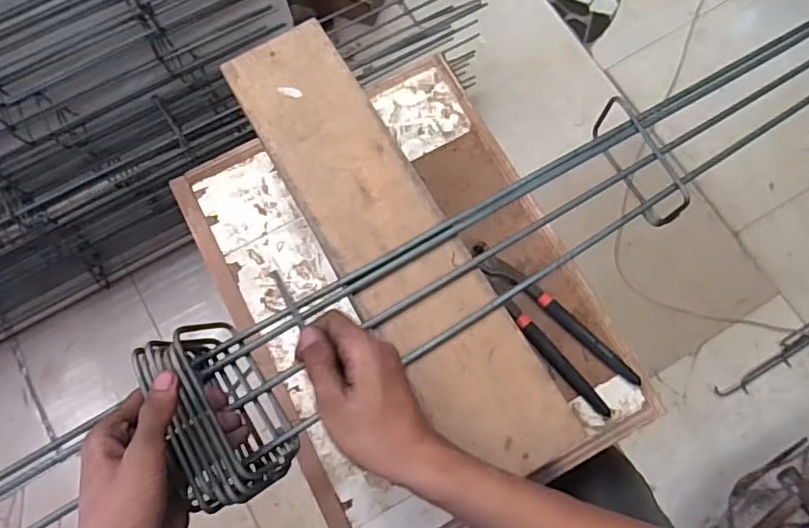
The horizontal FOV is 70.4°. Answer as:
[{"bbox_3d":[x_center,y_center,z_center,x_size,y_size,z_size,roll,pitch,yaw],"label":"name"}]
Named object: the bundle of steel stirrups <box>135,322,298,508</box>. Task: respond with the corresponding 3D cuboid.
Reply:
[{"bbox_3d":[-0.135,0.107,0.426,0.068,0.074,0.131,-27,76,-6],"label":"bundle of steel stirrups"}]

